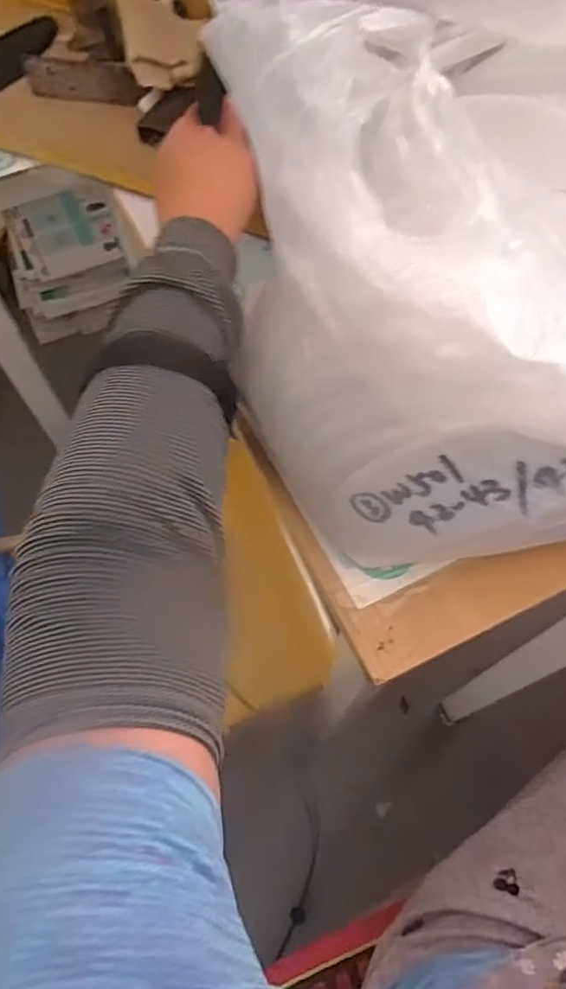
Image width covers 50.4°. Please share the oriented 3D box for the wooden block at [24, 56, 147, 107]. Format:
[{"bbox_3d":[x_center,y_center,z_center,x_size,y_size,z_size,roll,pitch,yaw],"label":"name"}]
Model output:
[{"bbox_3d":[-0.197,-0.416,0.606,0.120,0.040,0.019,13,64,7],"label":"wooden block"}]

